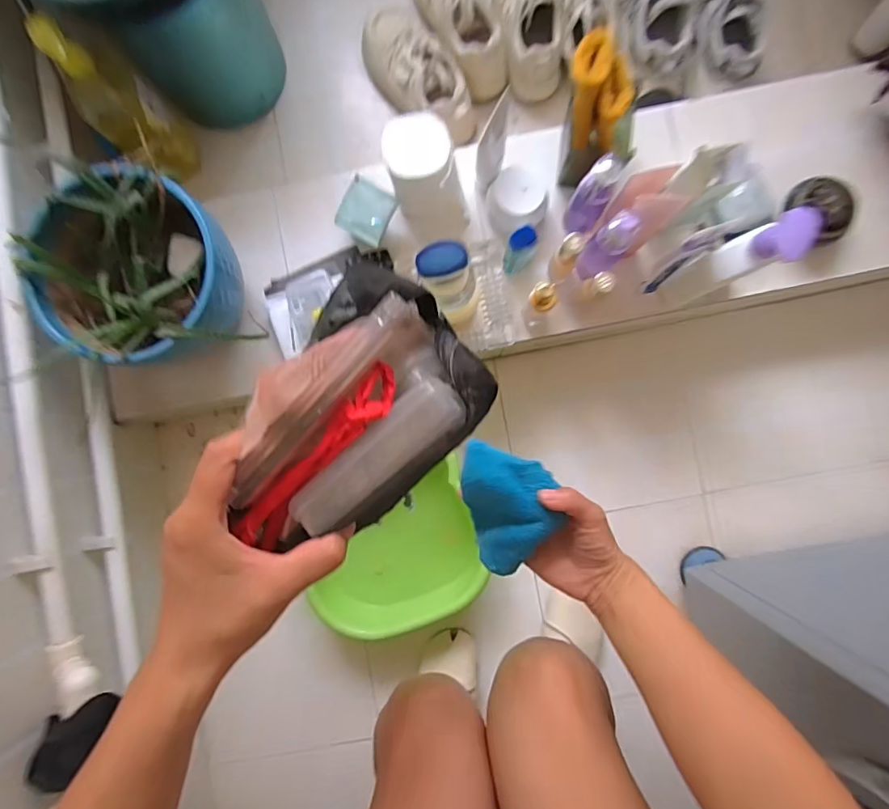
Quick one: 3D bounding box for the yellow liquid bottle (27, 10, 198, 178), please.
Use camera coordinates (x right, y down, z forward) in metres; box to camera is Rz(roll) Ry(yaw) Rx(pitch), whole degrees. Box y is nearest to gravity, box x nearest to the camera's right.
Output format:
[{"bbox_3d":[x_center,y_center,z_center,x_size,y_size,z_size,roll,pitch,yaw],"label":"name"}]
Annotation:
[{"bbox_3d":[-0.440,-0.411,0.694,0.077,0.261,0.101,40,90,3],"label":"yellow liquid bottle"}]

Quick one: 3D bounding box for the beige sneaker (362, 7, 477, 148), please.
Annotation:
[{"bbox_3d":[-0.036,-0.514,0.792,0.104,0.085,0.246,-40,87,1],"label":"beige sneaker"}]

